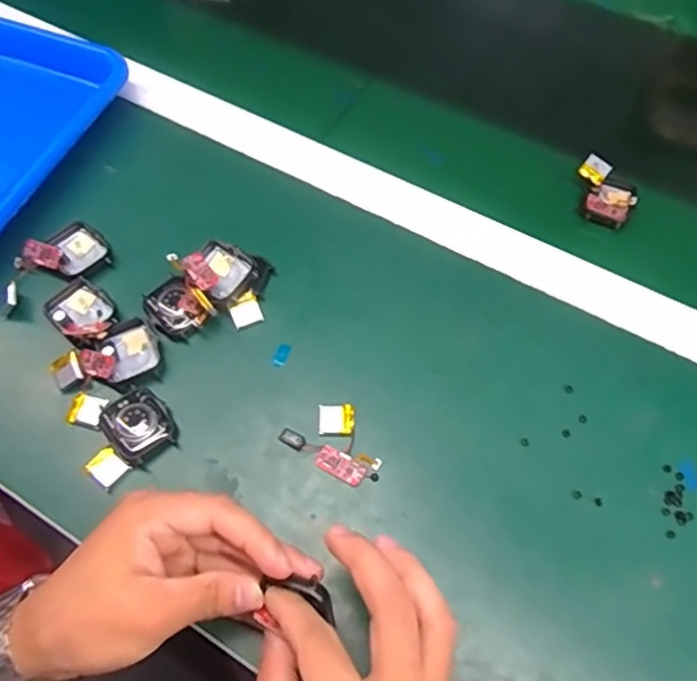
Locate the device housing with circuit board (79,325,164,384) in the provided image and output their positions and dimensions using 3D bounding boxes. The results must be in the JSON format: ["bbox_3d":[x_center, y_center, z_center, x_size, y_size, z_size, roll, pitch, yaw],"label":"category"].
[{"bbox_3d":[-0.149,0.011,0.412,0.049,0.008,0.041,-26,64,-13],"label":"device housing with circuit board"}]

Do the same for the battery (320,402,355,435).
[{"bbox_3d":[-0.008,0.049,0.388,0.023,0.004,0.019,-6,61,-3],"label":"battery"}]

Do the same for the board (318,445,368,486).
[{"bbox_3d":[-0.004,0.075,0.376,0.031,0.004,0.015,24,64,14],"label":"board"}]

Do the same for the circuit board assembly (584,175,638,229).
[{"bbox_3d":[0.202,-0.107,0.479,0.032,0.010,0.044,31,66,17],"label":"circuit board assembly"}]

